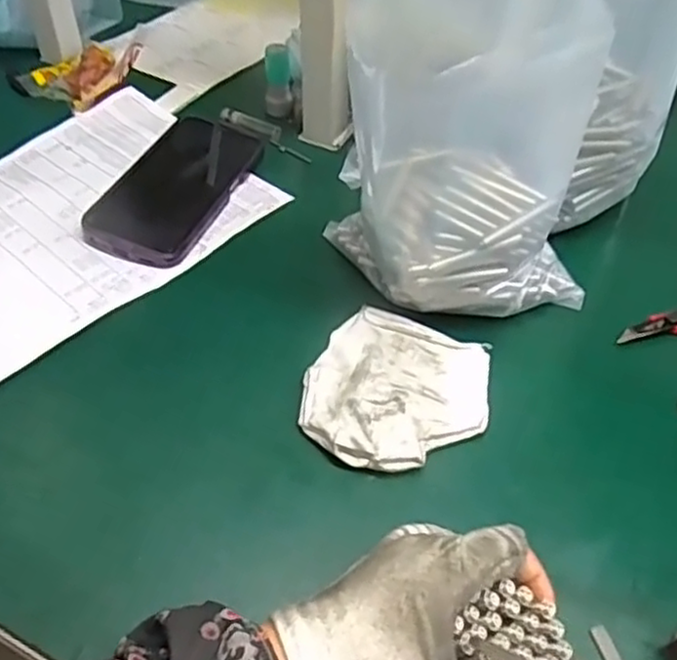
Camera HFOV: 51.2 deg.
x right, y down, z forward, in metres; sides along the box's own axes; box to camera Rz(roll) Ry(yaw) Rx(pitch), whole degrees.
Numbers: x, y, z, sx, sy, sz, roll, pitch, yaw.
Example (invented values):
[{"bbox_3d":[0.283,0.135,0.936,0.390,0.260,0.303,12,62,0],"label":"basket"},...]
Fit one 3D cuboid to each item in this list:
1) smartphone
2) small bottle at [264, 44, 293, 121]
[{"bbox_3d":[-0.123,-0.113,0.546,0.079,0.015,0.170,15,47,12],"label":"smartphone"},{"bbox_3d":[-0.053,-0.220,0.625,0.022,0.058,0.019,-4,46,-6],"label":"small bottle"}]

